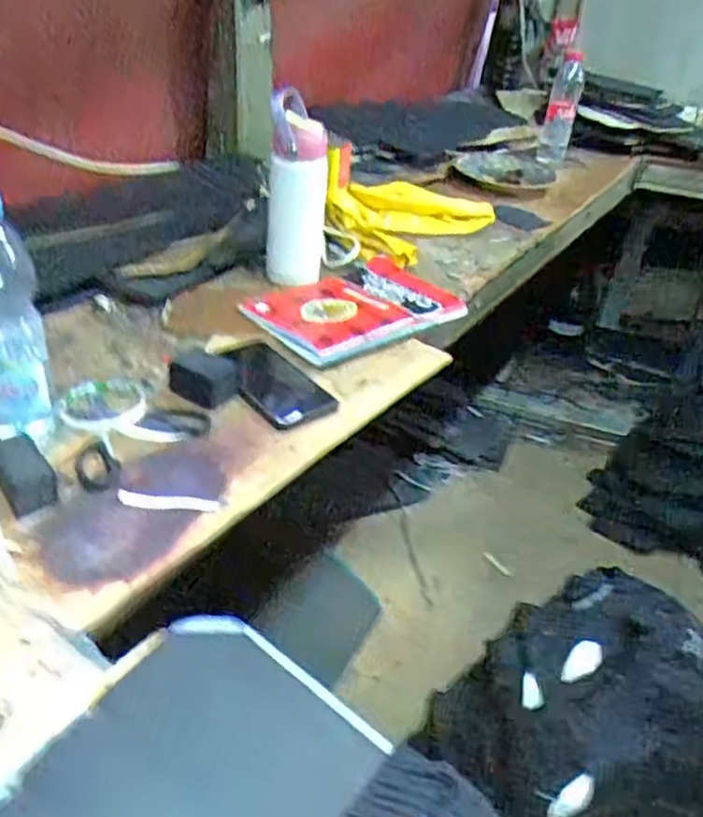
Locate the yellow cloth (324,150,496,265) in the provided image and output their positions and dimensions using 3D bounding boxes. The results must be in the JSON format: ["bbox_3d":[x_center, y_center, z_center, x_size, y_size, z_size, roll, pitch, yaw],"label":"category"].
[{"bbox_3d":[0.072,-0.358,1.206,0.255,0.091,0.339,25,40,22],"label":"yellow cloth"}]

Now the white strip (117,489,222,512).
[{"bbox_3d":[-0.163,0.082,0.637,0.088,0.004,0.016,6,36,-2],"label":"white strip"}]

